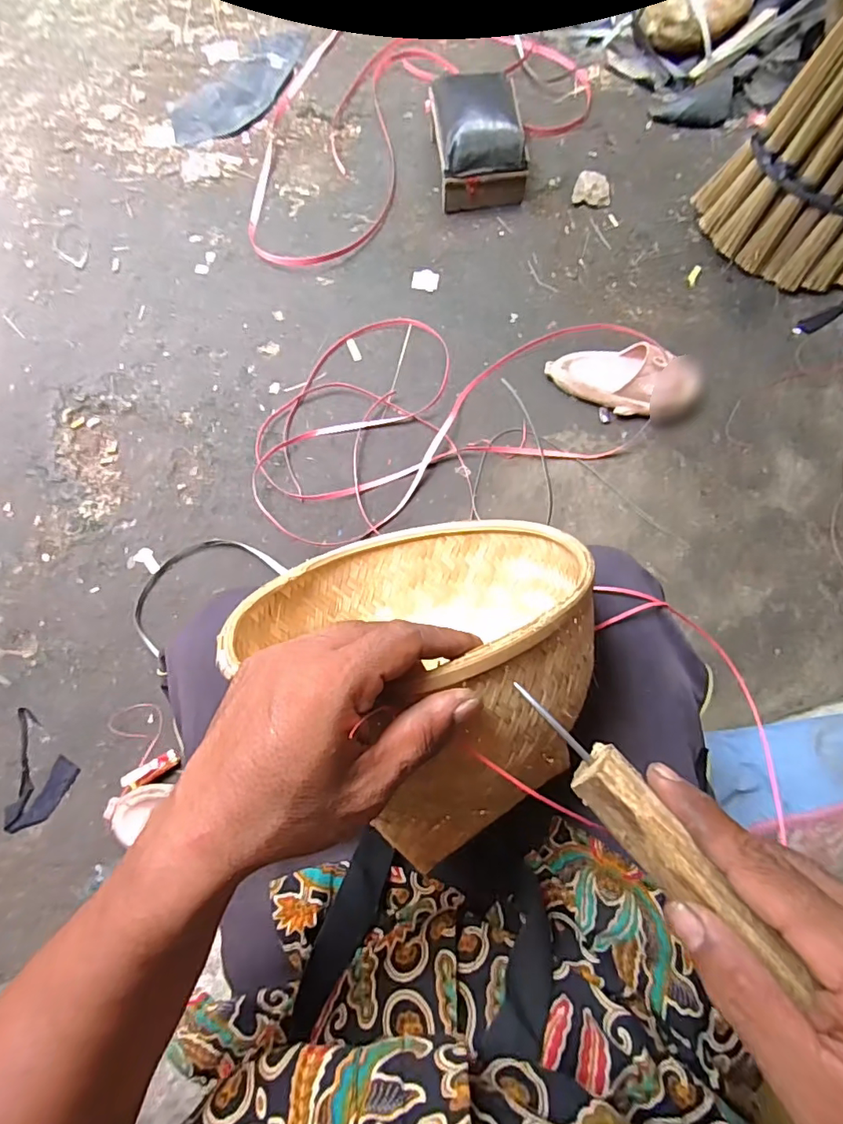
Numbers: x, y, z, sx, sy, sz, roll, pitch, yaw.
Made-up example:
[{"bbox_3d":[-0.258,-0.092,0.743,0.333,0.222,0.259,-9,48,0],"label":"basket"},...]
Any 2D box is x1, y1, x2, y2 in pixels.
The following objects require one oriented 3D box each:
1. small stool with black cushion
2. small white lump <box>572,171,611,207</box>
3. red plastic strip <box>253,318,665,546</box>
[{"bbox_3d":[0.116,-0.879,1.071,0.170,0.162,0.236,-11,77,-1],"label":"small stool with black cushion"},{"bbox_3d":[0.371,-0.803,1.114,0.079,0.033,0.050,17,78,6],"label":"small white lump"},{"bbox_3d":[0.041,-0.313,0.979,0.760,0.037,0.414,-19,77,-3],"label":"red plastic strip"}]

